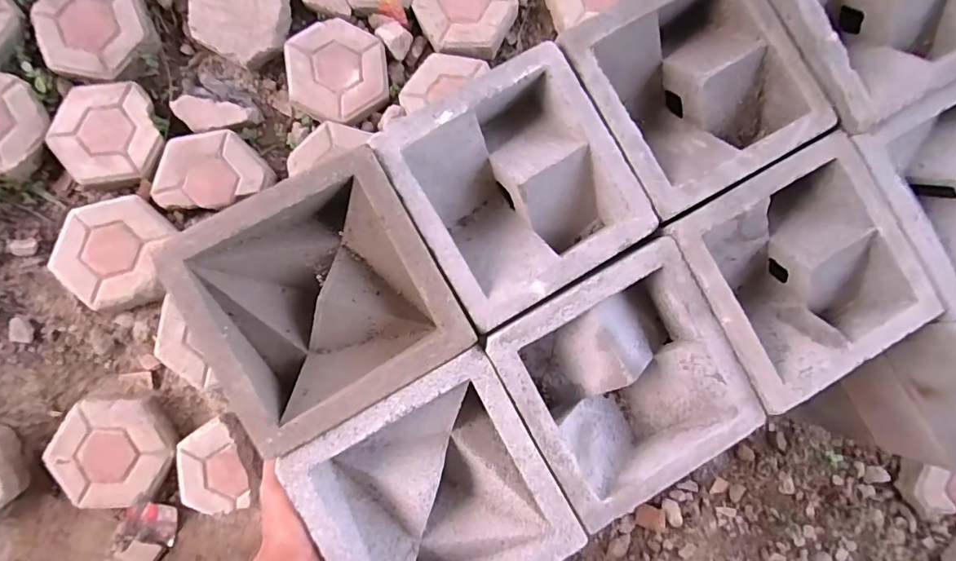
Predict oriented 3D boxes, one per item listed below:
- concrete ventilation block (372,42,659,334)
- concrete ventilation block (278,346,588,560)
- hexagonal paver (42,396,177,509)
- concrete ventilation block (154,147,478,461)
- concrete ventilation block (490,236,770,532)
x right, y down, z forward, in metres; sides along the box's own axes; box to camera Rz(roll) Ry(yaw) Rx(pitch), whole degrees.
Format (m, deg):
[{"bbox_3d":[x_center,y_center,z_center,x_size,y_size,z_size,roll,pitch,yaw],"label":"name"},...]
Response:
[{"bbox_3d":[0.033,-0.085,0.464,0.194,0.063,0.195,-31,89,-6],"label":"concrete ventilation block"},{"bbox_3d":[-0.041,0.190,0.444,0.198,0.070,0.203,-29,89,-6],"label":"concrete ventilation block"},{"bbox_3d":[-0.680,0.318,0.912,0.201,0.042,0.213,37,84,-1],"label":"hexagonal paver"},{"bbox_3d":[-0.136,0.016,0.429,0.198,0.064,0.193,-30,89,-6],"label":"concrete ventilation block"},{"bbox_3d":[0.134,0.092,0.463,0.195,0.066,0.194,-29,89,-6],"label":"concrete ventilation block"}]

